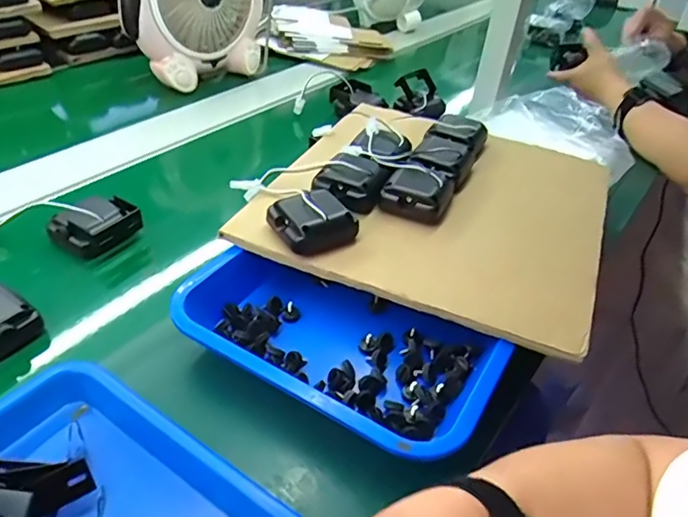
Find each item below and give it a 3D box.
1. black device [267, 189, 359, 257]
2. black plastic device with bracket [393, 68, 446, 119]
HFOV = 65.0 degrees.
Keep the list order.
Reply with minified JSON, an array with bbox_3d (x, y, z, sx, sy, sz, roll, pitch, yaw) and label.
[{"bbox_3d":[-0.031,-0.038,0.506,0.065,0.033,0.065,-25,48,-33],"label":"black device"},{"bbox_3d":[0.122,-0.267,0.880,0.069,0.048,0.103,-6,40,-15],"label":"black plastic device with bracket"}]

